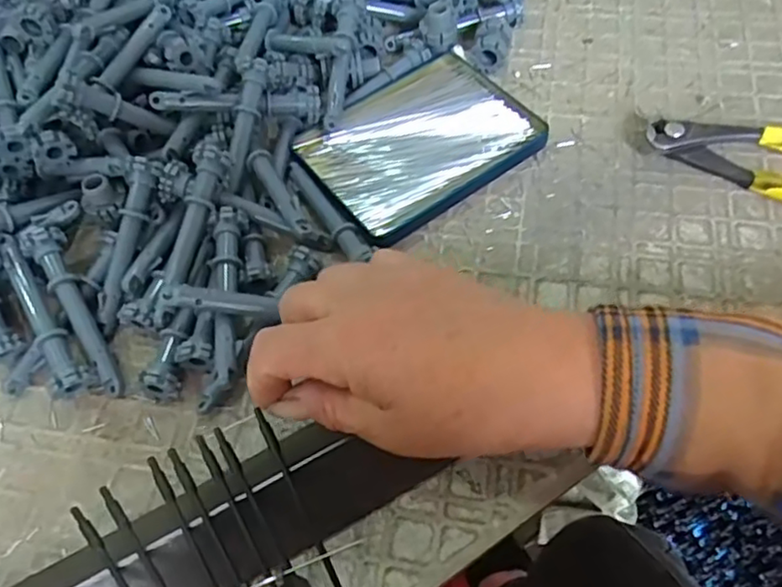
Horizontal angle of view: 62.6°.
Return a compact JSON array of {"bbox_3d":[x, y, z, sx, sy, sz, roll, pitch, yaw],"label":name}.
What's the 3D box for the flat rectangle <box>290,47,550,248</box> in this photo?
[{"bbox_3d":[0.018,-0.091,0.383,0.131,0.010,0.098,-32,62,-15],"label":"flat rectangle"}]

